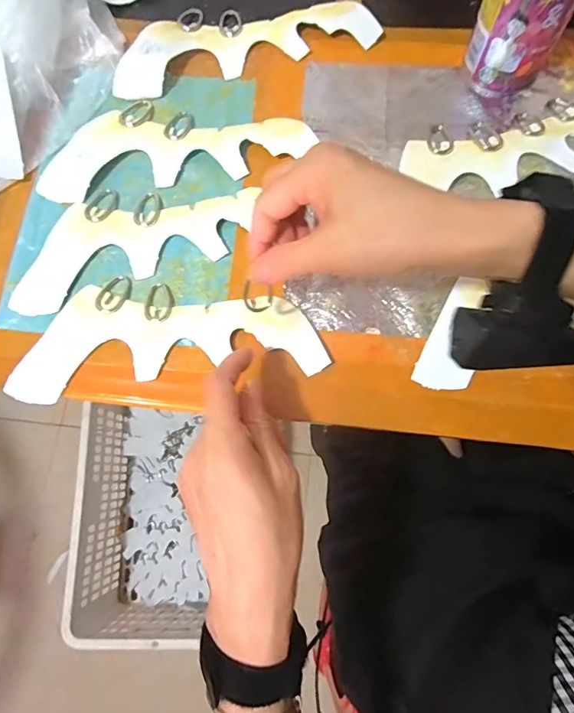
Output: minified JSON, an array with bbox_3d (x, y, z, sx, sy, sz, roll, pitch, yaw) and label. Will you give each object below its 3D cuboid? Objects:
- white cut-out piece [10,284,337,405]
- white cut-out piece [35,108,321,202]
[{"bbox_3d":[-0.086,-0.015,0.335,0.222,0.008,0.078,-4,76,2],"label":"white cut-out piece"},{"bbox_3d":[-0.094,-0.177,0.377,0.220,0.008,0.074,-8,77,2],"label":"white cut-out piece"}]

